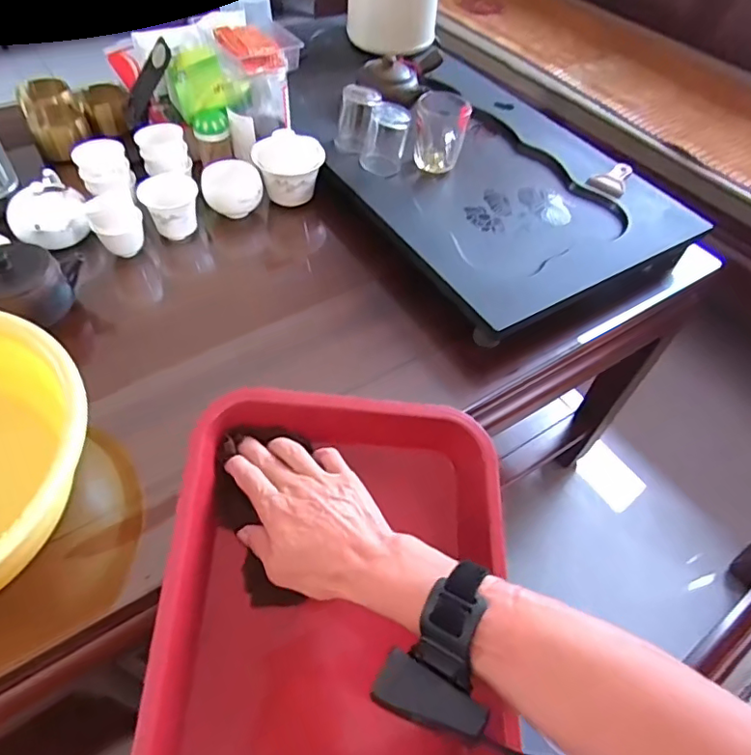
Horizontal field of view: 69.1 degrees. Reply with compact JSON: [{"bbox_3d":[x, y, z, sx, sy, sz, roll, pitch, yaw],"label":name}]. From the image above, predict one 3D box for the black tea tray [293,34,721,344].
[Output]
[{"bbox_3d":[0.101,-0.309,0.740,0.338,0.055,0.581,-27,59,-24],"label":"black tea tray"}]

